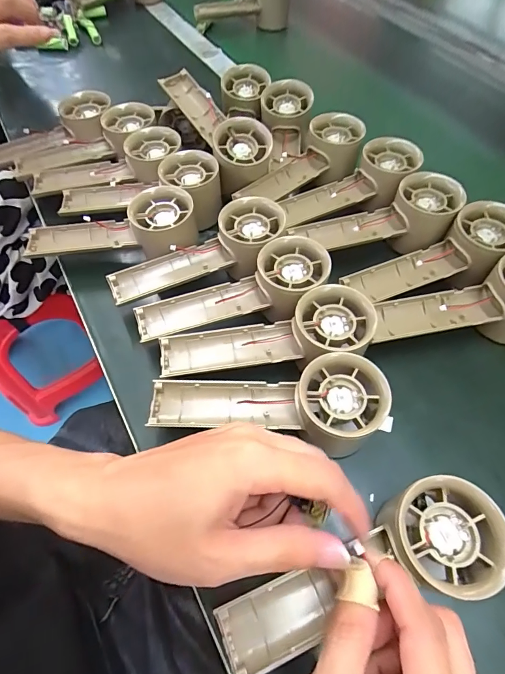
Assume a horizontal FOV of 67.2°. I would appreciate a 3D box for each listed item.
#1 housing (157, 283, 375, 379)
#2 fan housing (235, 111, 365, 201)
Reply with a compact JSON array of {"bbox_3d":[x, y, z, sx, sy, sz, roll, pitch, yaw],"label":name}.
[{"bbox_3d":[0.008,0.002,0.272,0.151,0.035,0.053,-12,59,-6],"label":"housing"},{"bbox_3d":[0.051,-0.174,0.386,0.138,0.044,0.055,-38,65,-19],"label":"fan housing"}]

